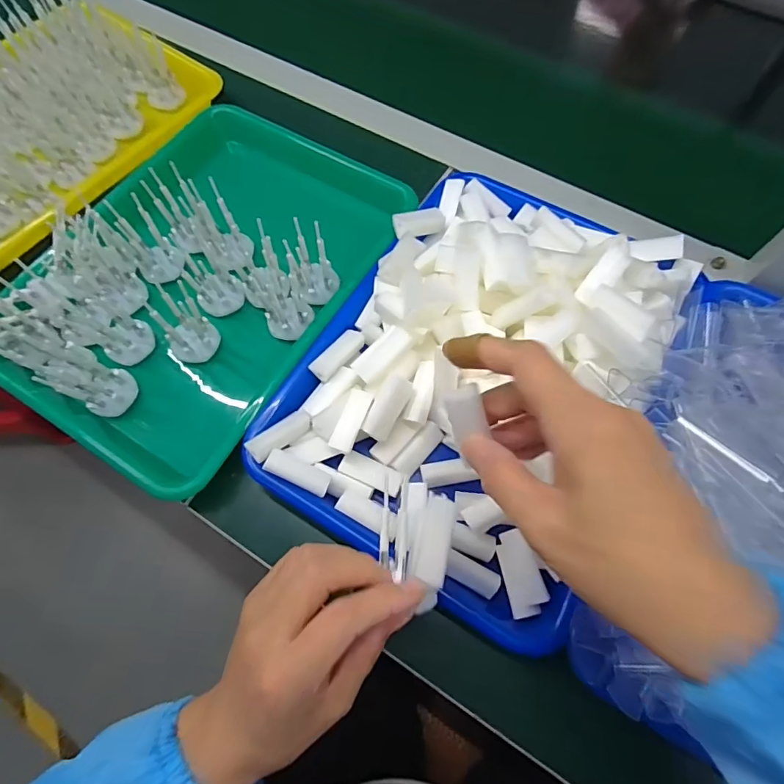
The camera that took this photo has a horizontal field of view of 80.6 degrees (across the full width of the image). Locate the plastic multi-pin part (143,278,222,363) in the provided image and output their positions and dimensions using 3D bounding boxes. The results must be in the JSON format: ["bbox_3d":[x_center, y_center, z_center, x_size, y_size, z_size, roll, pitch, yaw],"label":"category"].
[{"bbox_3d":[-0.160,-0.051,0.360,0.033,0.073,0.036,0,68,0],"label":"plastic multi-pin part"}]

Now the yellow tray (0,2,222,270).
[{"bbox_3d":[-0.356,-0.261,0.449,0.233,0.035,0.329,33,72,13],"label":"yellow tray"}]

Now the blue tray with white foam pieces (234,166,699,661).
[{"bbox_3d":[0.070,-0.029,0.338,0.234,0.069,0.320,30,71,12],"label":"blue tray with white foam pieces"}]

